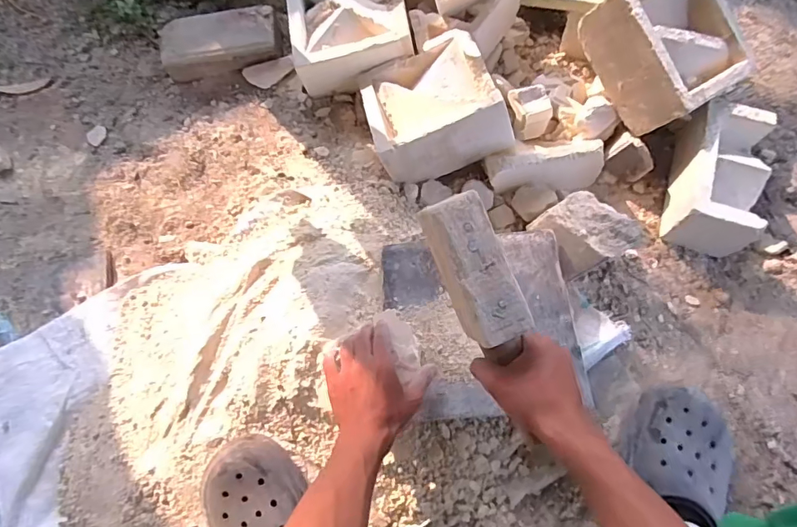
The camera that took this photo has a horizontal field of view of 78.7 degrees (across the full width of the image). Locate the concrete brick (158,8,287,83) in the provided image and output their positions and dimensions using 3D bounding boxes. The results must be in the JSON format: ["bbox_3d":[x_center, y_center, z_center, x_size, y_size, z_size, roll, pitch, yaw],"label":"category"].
[{"bbox_3d":[-0.333,-0.412,0.916,0.218,0.066,0.115,-6,69,1],"label":"concrete brick"}]

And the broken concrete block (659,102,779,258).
[{"bbox_3d":[0.479,-0.130,0.729,0.101,0.102,0.208,17,71,9],"label":"broken concrete block"}]

